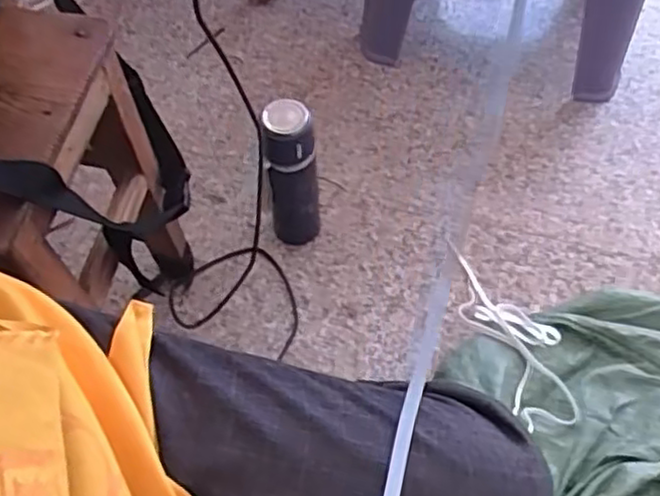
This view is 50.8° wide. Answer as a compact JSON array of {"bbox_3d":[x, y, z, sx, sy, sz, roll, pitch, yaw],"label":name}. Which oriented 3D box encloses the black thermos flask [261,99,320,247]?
[{"bbox_3d":[-0.046,-0.085,0.863,0.059,0.250,0.055,-4,60,-1],"label":"black thermos flask"}]

